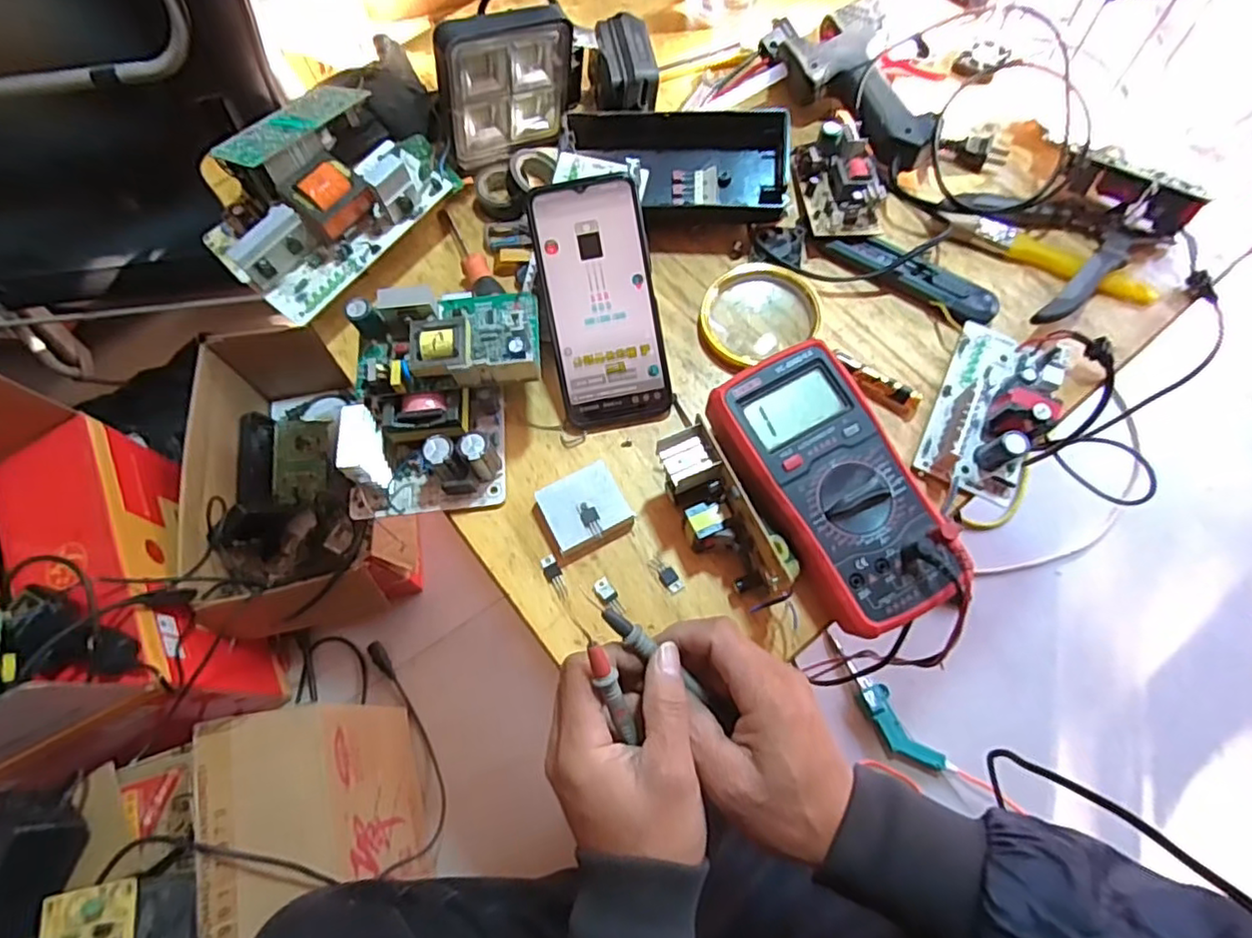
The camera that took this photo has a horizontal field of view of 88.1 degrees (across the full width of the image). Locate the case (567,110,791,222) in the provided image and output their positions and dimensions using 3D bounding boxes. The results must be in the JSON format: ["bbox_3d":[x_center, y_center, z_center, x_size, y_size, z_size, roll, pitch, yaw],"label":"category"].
[{"bbox_3d":[0.040,-0.246,0.525,0.178,0.040,0.083,8,69,6],"label":"case"}]

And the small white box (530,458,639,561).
[{"bbox_3d":[-0.030,0.028,0.441,0.057,0.016,0.052,-28,69,-8],"label":"small white box"}]

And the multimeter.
[{"bbox_3d":[0.132,0.010,0.407,0.091,0.037,0.177,-28,69,-8],"label":"multimeter"}]

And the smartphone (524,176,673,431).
[{"bbox_3d":[-0.017,-0.114,0.456,0.078,0.008,0.165,-11,100,-1],"label":"smartphone"}]

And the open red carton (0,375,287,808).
[{"bbox_3d":[-0.707,0.175,0.794,0.316,0.354,0.410,-25,69,-7],"label":"open red carton"}]

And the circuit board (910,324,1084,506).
[{"bbox_3d":[0.254,-0.044,0.444,0.073,0.037,0.136,27,72,13],"label":"circuit board"}]

